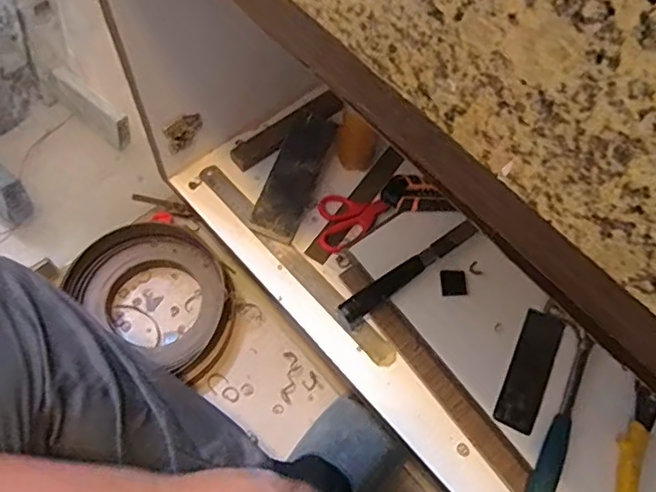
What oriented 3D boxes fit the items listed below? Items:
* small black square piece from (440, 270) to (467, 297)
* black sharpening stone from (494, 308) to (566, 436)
[{"bbox_3d":[0.143,0.043,0.662,0.030,0.004,0.029,-3,76,-10],"label":"small black square piece"},{"bbox_3d":[0.217,0.132,0.621,0.040,0.011,0.130,24,65,8],"label":"black sharpening stone"}]

